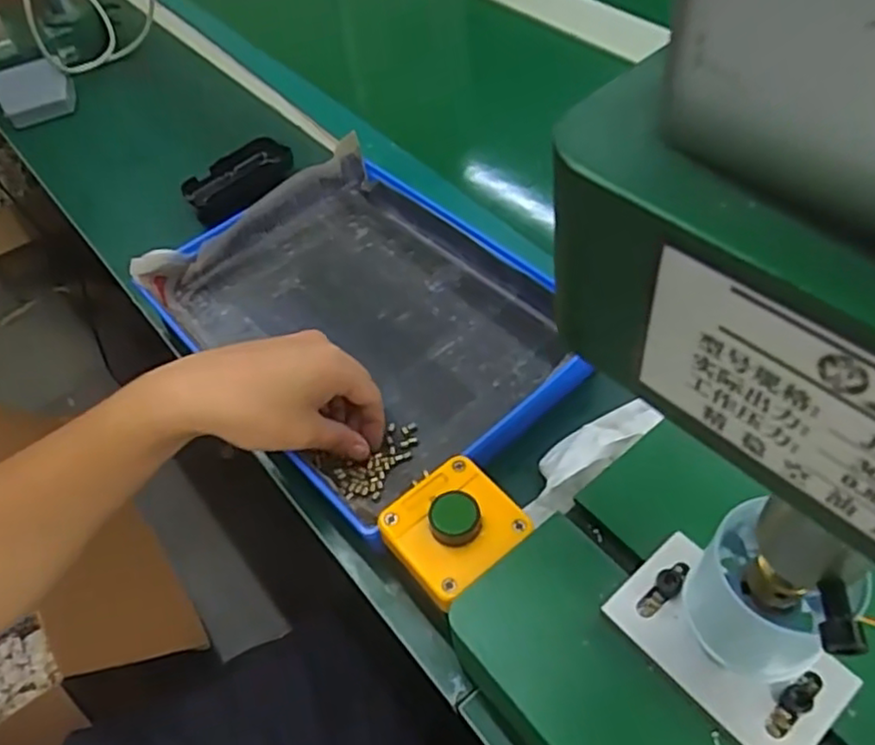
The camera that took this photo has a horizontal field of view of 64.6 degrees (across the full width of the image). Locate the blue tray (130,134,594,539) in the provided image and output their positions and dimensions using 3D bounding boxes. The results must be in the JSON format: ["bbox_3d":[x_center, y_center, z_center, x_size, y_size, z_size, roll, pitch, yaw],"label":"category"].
[{"bbox_3d":[-0.055,-0.046,0.541,0.243,0.040,0.318,-37,57,-21],"label":"blue tray"}]

